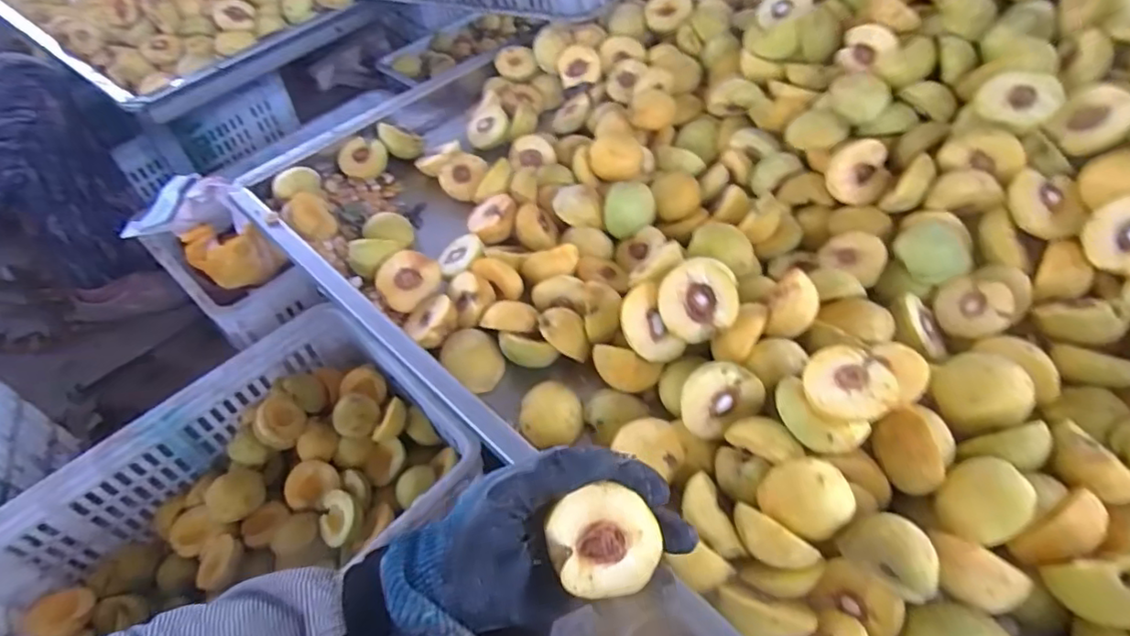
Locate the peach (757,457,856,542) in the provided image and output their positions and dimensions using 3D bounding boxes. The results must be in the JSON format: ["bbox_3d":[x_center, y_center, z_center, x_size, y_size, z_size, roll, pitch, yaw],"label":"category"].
[{"bbox_3d":[0.159,0.118,0.394,0.055,0.031,0.042,16,54,18],"label":"peach"}]

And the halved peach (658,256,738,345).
[{"bbox_3d":[0.109,-0.015,0.486,0.063,0.030,0.063,-1,86,13],"label":"halved peach"}]

